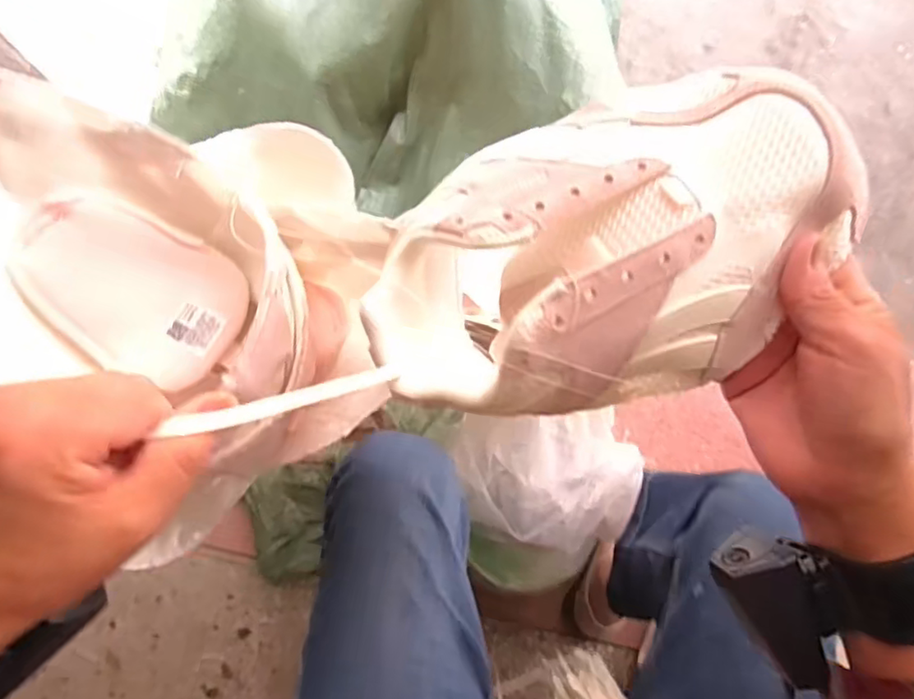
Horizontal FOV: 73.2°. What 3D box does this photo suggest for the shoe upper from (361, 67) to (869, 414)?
[{"bbox_3d":[0.067,-0.043,0.295,0.223,0.090,0.137,-22,69,3],"label":"shoe upper"}]

